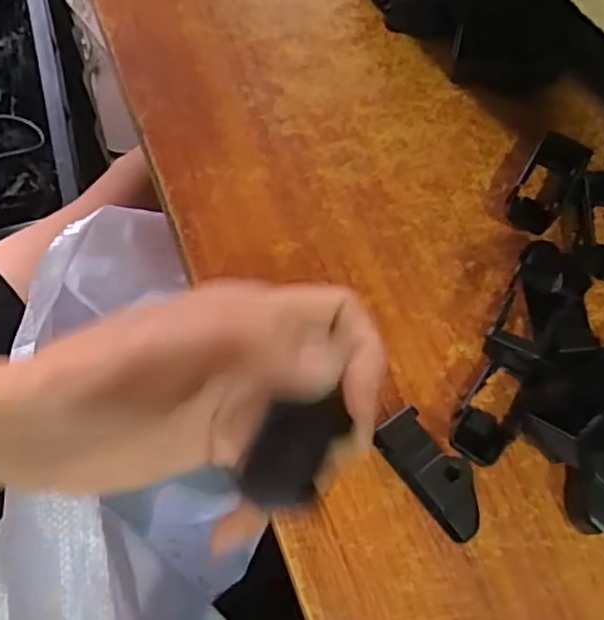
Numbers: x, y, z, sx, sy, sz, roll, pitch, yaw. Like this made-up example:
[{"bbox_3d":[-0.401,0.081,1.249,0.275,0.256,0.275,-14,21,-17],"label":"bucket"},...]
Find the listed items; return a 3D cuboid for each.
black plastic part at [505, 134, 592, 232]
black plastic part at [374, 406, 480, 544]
[{"bbox_3d":[0.111,-0.057,0.290,0.024,0.012,0.046,30,72,9],"label":"black plastic part"},{"bbox_3d":[0.047,0.062,0.240,0.020,0.023,0.048,-36,75,-13],"label":"black plastic part"}]

